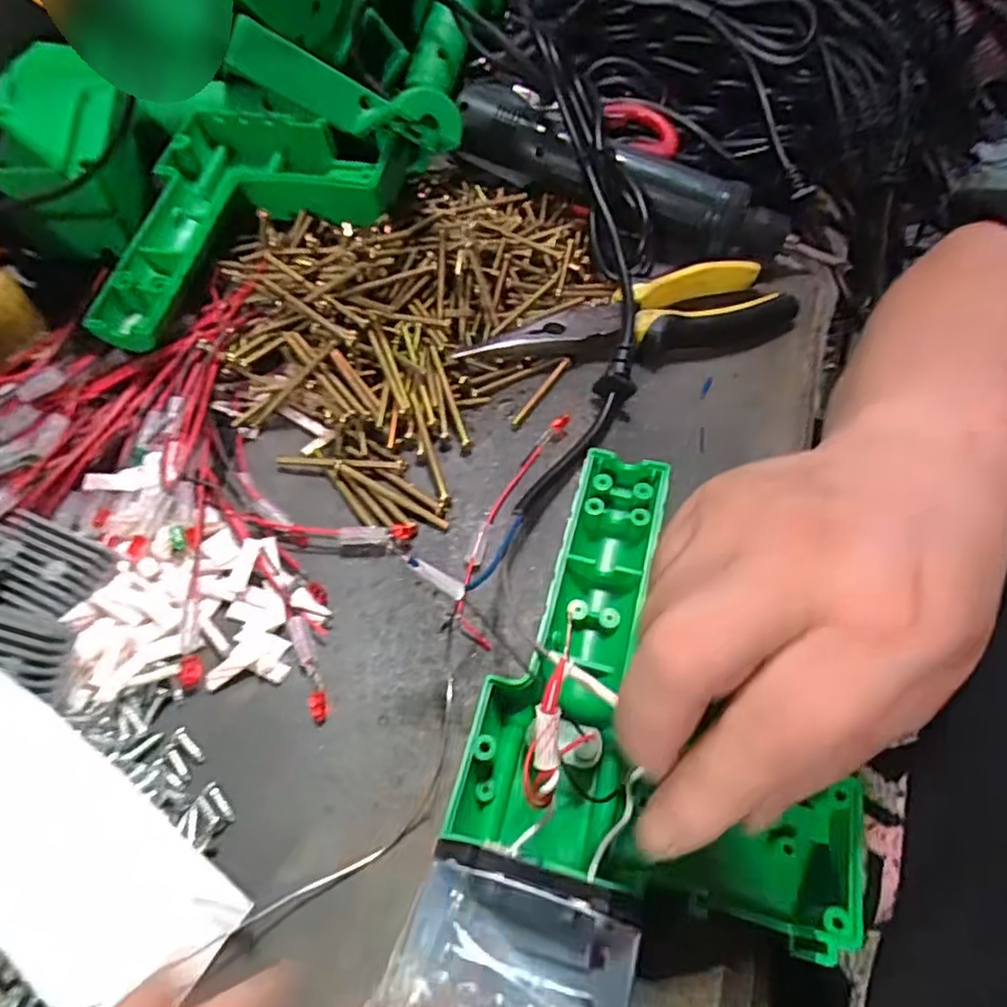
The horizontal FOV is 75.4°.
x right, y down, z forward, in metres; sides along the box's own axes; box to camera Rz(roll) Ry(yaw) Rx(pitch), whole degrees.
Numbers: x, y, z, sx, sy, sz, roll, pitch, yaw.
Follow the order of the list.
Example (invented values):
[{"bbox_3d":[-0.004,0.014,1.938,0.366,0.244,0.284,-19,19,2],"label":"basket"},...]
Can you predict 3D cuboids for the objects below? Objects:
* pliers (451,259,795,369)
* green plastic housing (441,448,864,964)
[{"bbox_3d":[0.073,-0.099,0.345,0.181,0.016,0.046,-15,57,-14],"label":"pliers"},{"bbox_3d":[0.064,0.058,0.229,0.129,0.034,0.144,14,54,6],"label":"green plastic housing"}]

